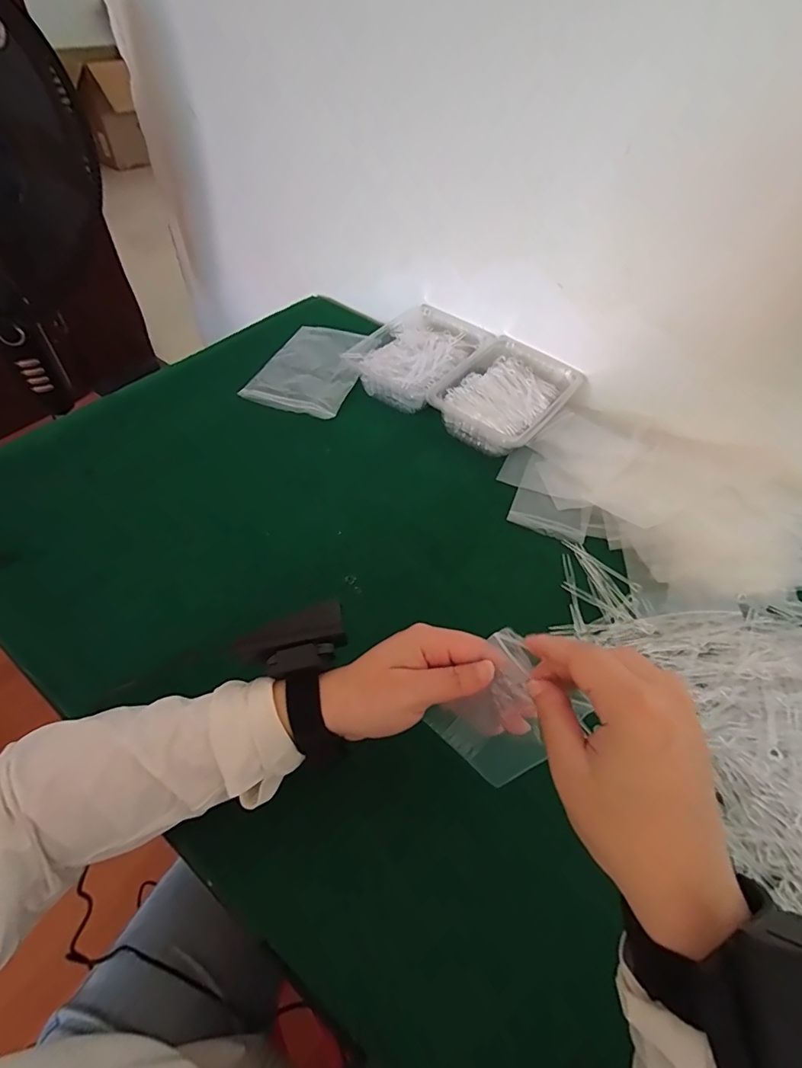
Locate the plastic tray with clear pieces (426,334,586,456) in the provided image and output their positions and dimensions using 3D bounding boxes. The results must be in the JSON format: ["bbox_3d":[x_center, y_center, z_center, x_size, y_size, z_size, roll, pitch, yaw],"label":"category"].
[{"bbox_3d":[0.131,-0.168,0.596,0.132,0.058,0.172,33,56,21],"label":"plastic tray with clear pieces"}]

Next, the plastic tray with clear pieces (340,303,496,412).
[{"bbox_3d":[0.026,-0.234,0.637,0.129,0.050,0.171,33,56,21],"label":"plastic tray with clear pieces"}]

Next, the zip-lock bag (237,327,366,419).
[{"bbox_3d":[-0.118,-0.228,0.648,0.124,0.007,0.186,16,51,9],"label":"zip-lock bag"}]

